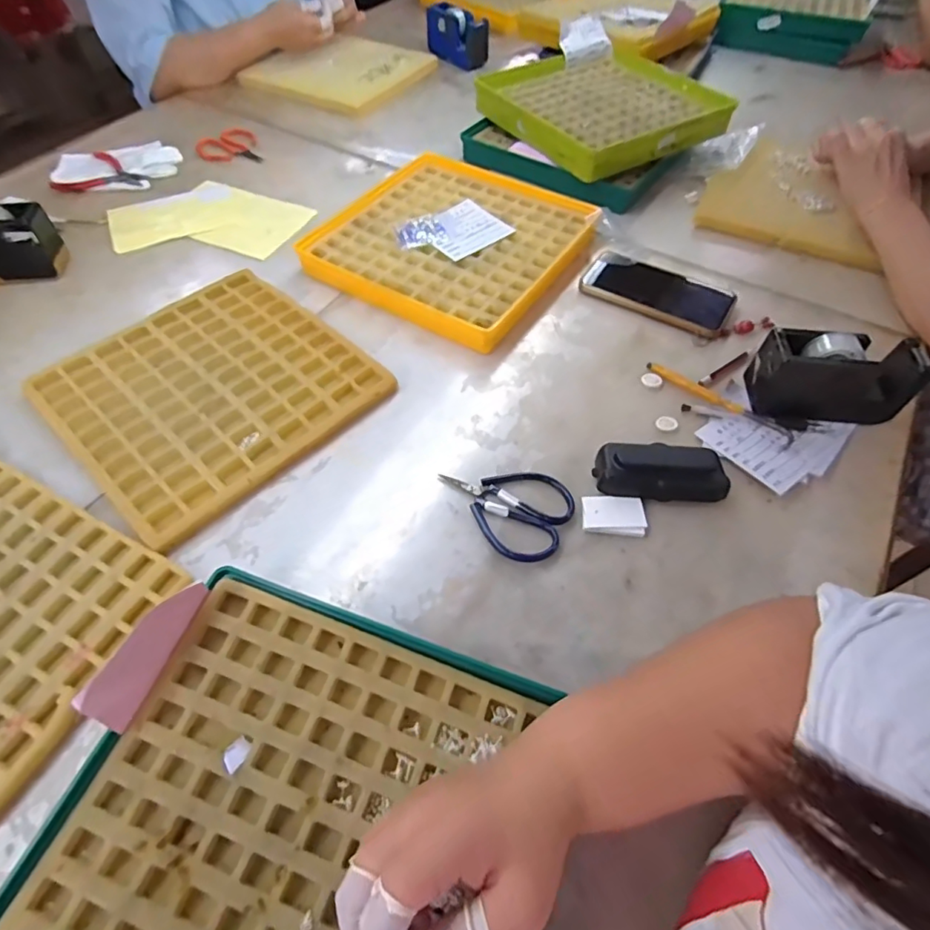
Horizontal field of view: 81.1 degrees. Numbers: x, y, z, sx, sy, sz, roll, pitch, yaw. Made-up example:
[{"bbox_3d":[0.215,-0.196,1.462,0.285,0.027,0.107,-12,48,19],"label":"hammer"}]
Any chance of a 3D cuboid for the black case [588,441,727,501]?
[{"bbox_3d":[0.170,0.005,0.470,0.108,0.034,0.049,5,55,3],"label":"black case"}]

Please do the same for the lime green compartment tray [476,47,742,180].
[{"bbox_3d":[0.200,-0.546,0.815,0.300,0.035,0.315,-29,60,-19],"label":"lime green compartment tray"}]

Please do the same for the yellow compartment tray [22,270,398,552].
[{"bbox_3d":[-0.252,-0.080,0.540,0.267,0.015,0.257,38,63,23],"label":"yellow compartment tray"}]

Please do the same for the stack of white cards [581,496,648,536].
[{"bbox_3d":[0.125,0.041,0.456,0.051,0.004,0.034,3,55,2],"label":"stack of white cards"}]

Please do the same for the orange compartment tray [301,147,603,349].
[{"bbox_3d":[-0.020,-0.284,0.675,0.295,0.029,0.292,28,60,18],"label":"orange compartment tray"}]

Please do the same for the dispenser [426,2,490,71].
[{"bbox_3d":[-0.014,-0.820,1.033,0.066,0.069,0.126,-29,60,-19],"label":"dispenser"}]

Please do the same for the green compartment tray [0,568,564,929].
[{"bbox_3d":[-0.100,0.219,0.310,0.269,0.027,0.266,16,57,11],"label":"green compartment tray"}]

